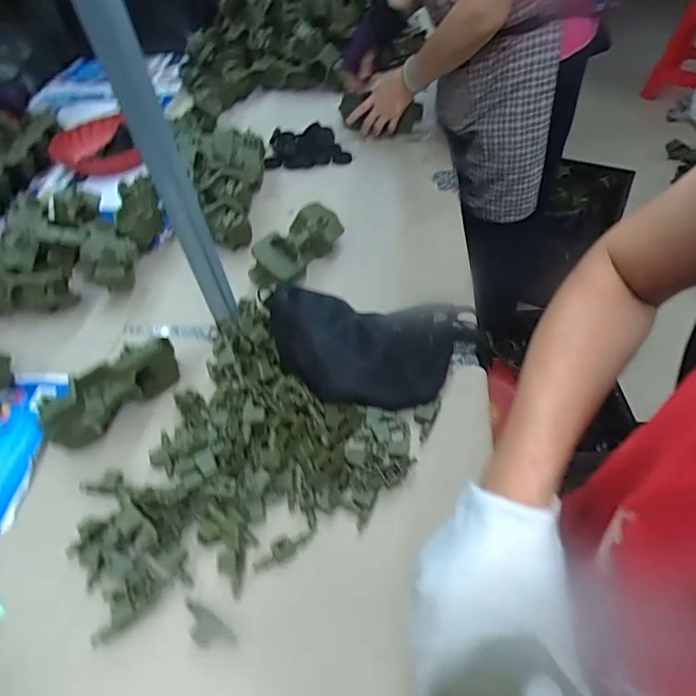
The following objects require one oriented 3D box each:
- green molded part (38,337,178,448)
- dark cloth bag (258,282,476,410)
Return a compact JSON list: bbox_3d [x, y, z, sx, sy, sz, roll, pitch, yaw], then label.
[{"bbox_3d":[-0.302,0.056,0.613,0.068,0.069,0.184,32,61,27],"label":"green molded part"},{"bbox_3d":[0.034,-0.007,0.620,0.299,0.106,0.149,-1,52,4],"label":"dark cloth bag"}]

